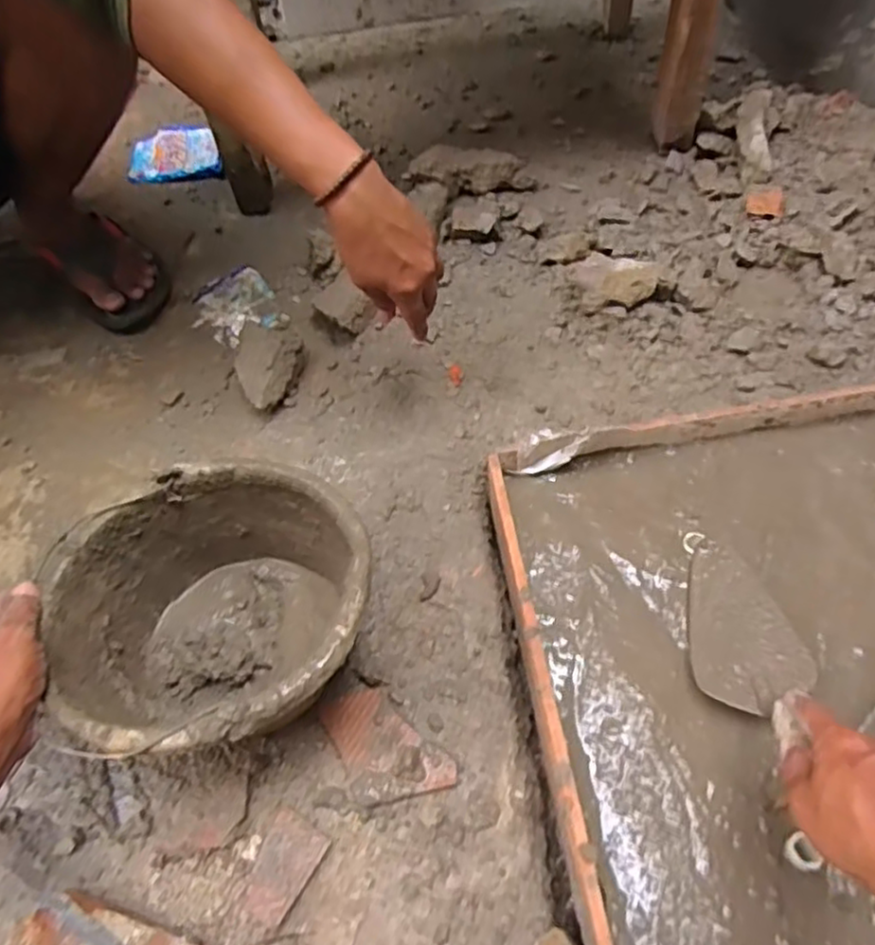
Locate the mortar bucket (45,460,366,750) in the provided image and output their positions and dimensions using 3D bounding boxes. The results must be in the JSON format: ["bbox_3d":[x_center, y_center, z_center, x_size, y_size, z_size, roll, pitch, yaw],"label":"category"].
[{"bbox_3d":[-0.167,0.121,0.558,0.233,0.151,0.211,-18,59,-7],"label":"mortar bucket"}]

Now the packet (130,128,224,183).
[{"bbox_3d":[-0.392,-0.491,1.035,0.143,0.013,0.129,-2,58,2],"label":"packet"}]

